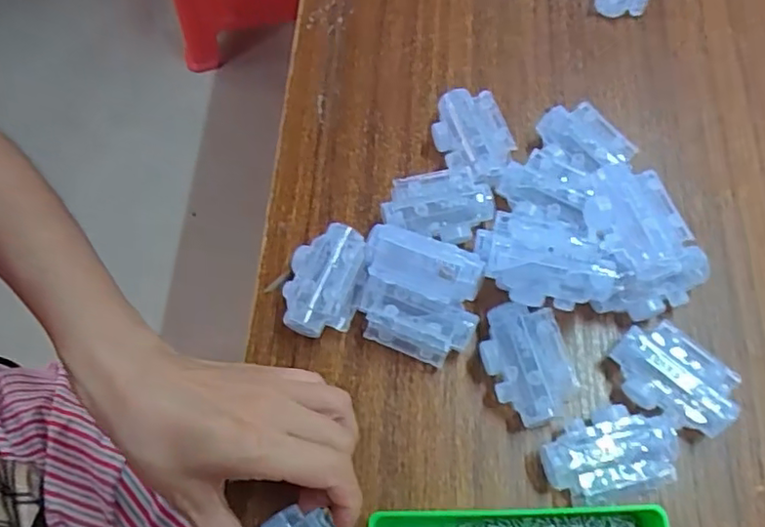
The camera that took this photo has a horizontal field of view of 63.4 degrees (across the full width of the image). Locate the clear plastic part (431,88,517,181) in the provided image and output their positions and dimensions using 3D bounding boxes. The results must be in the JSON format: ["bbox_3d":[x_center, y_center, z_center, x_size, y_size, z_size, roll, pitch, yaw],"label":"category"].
[{"bbox_3d":[0.061,-0.086,0.430,0.047,0.027,0.068,-18,67,-6],"label":"clear plastic part"}]

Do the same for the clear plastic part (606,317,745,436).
[{"bbox_3d":[0.166,0.067,0.354,0.068,0.029,0.044,41,74,18],"label":"clear plastic part"}]

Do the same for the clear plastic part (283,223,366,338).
[{"bbox_3d":[-0.036,0.010,0.382,0.045,0.030,0.066,11,67,7],"label":"clear plastic part"}]

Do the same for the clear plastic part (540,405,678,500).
[{"bbox_3d":[0.125,0.103,0.340,0.071,0.026,0.043,-11,66,-3],"label":"clear plastic part"}]

